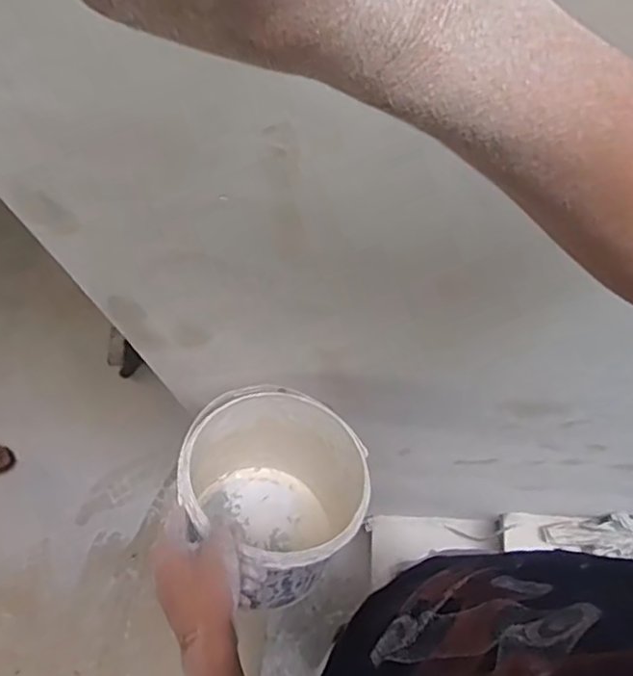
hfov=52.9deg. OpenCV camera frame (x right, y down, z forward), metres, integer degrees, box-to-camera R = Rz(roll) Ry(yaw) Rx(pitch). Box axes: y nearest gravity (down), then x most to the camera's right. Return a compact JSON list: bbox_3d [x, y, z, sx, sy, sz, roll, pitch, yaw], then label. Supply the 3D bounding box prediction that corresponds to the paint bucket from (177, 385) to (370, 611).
[{"bbox_3d":[-0.049,0.176,0.710,0.198,0.226,0.203,-23,61,-23],"label":"paint bucket"}]

